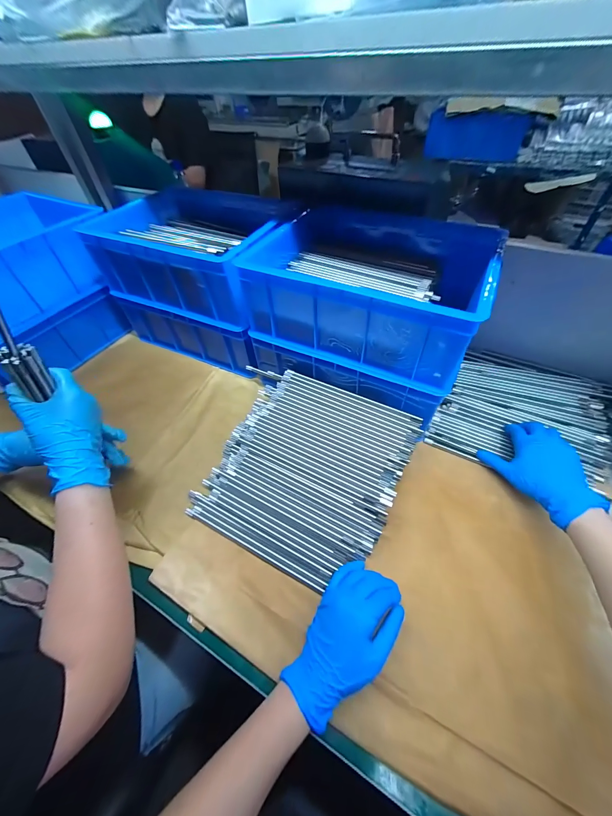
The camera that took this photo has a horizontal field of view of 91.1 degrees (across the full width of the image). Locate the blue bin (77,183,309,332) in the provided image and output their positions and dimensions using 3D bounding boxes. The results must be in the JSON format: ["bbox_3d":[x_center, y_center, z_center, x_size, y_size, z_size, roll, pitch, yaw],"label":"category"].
[{"bbox_3d":[-0.213,-0.321,0.604,0.366,0.120,0.273,19,55,17],"label":"blue bin"}]

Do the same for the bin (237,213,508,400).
[{"bbox_3d":[0.107,-0.206,0.496,0.327,0.122,0.277,21,55,18],"label":"bin"}]

